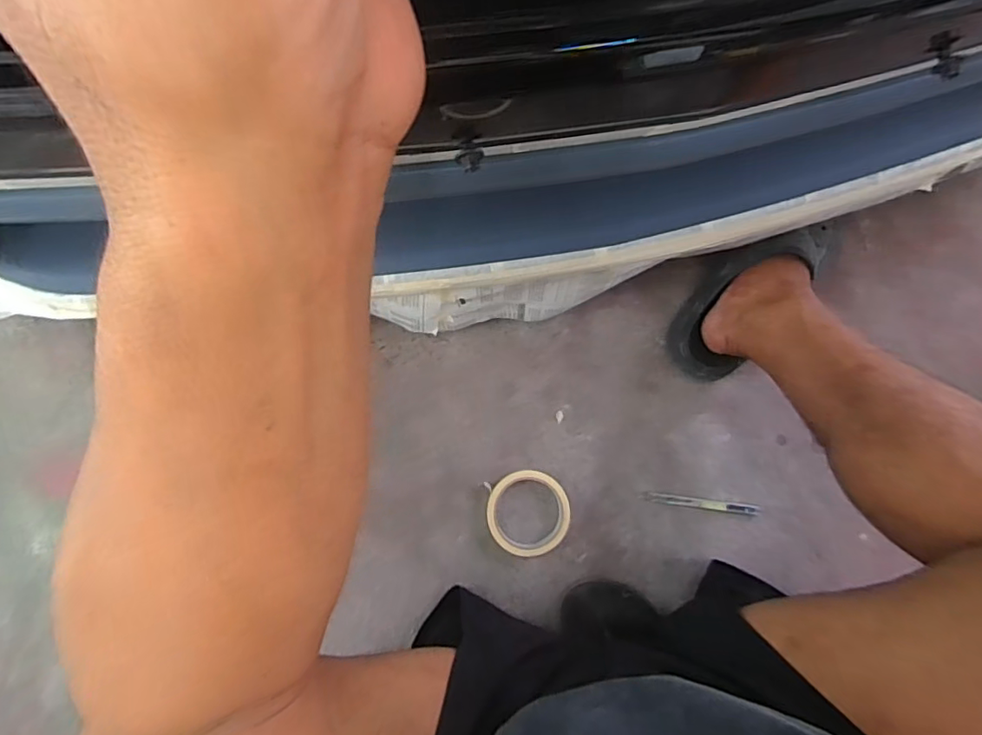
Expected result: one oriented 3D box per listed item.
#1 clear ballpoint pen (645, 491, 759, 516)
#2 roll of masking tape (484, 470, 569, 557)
[{"bbox_3d":[0.254,0.163,0.652,0.138,0.014,0.015,8,83,0],"label":"clear ballpoint pen"},{"bbox_3d":[0.043,0.174,0.645,0.097,0.015,0.099,0,83,-1],"label":"roll of masking tape"}]

